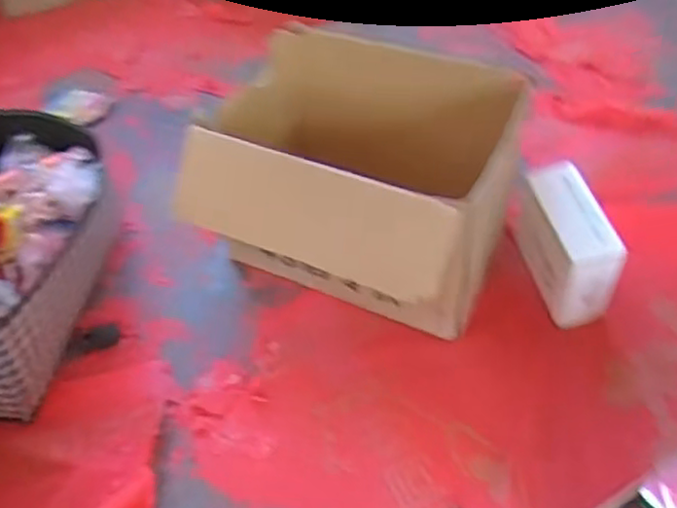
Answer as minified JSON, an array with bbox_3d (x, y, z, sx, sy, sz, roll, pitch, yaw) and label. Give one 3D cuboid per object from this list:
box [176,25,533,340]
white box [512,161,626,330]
[{"bbox_3d":[0.034,-0.094,0.988,0.386,0.275,0.318,17,52,18],"label":"box"},{"bbox_3d":[0.316,-0.011,0.971,0.072,0.153,0.182,-11,49,-6],"label":"white box"}]

